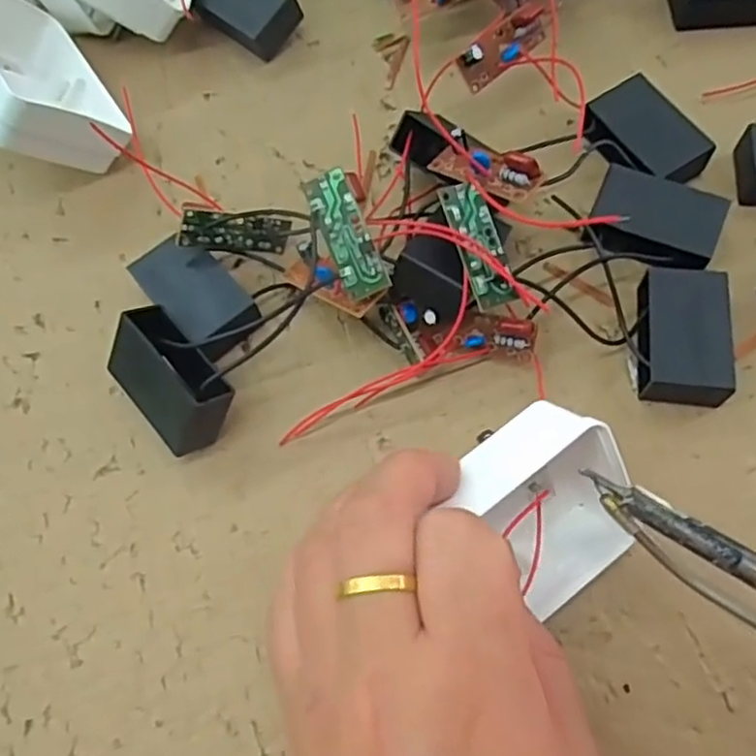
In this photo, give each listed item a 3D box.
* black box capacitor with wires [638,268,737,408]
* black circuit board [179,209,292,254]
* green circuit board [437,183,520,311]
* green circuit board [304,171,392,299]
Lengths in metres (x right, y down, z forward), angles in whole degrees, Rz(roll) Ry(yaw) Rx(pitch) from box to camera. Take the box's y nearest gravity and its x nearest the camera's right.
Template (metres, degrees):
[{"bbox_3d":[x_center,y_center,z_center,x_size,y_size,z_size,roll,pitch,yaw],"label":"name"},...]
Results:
[{"bbox_3d":[0.112,-0.015,0.251,0.028,0.017,0.049,4,68,5],"label":"black box capacitor with wires"},{"bbox_3d":[-0.055,-0.057,0.267,0.042,0.016,0.004,-1,37,-32],"label":"black circuit board"},{"bbox_3d":[0.035,-0.046,0.236,0.016,0.005,0.044,-18,86,-4],"label":"green circuit board"},{"bbox_3d":[-0.011,-0.049,0.236,0.014,0.006,0.044,-24,91,-7],"label":"green circuit board"}]

